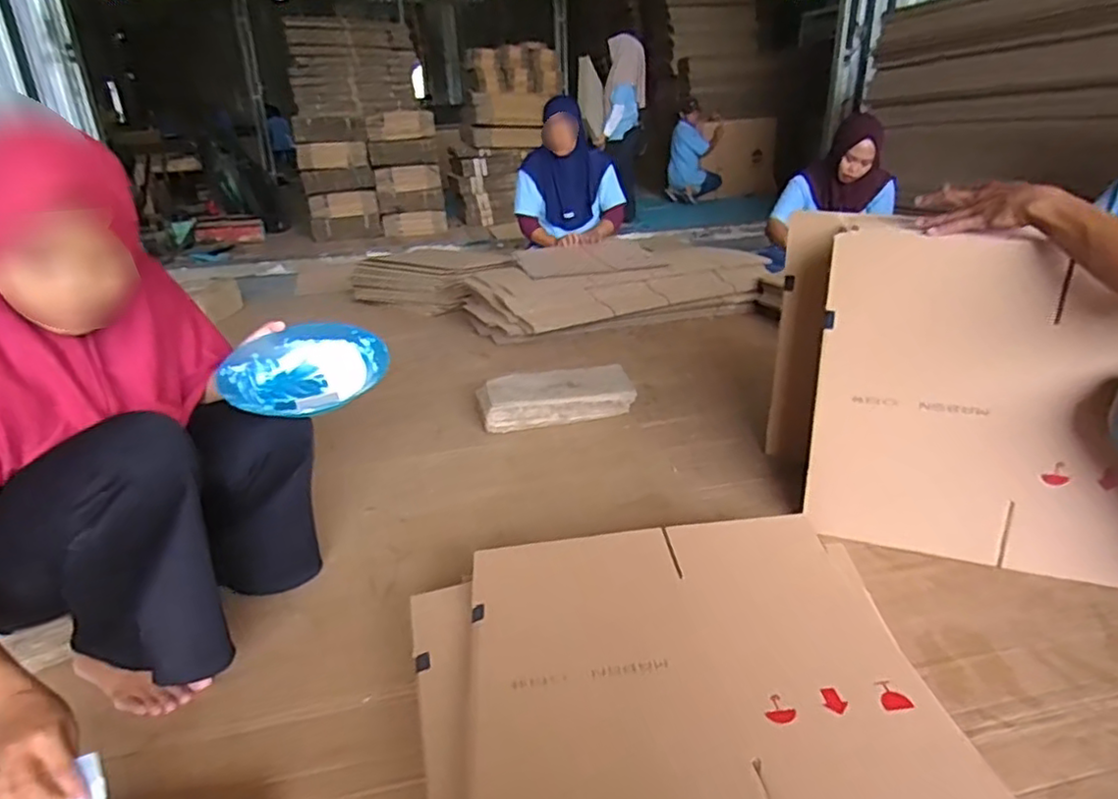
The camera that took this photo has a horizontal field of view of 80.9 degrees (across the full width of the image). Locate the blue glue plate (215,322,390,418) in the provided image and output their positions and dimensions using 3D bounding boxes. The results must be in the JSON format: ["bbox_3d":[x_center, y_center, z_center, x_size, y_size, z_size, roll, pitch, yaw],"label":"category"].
[{"bbox_3d":[-0.340,-0.032,0.895,0.208,0.041,0.192,0,40,0],"label":"blue glue plate"}]

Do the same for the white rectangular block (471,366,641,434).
[{"bbox_3d":[-0.012,-0.010,1.634,0.389,0.081,0.189,-4,24,-7],"label":"white rectangular block"}]

